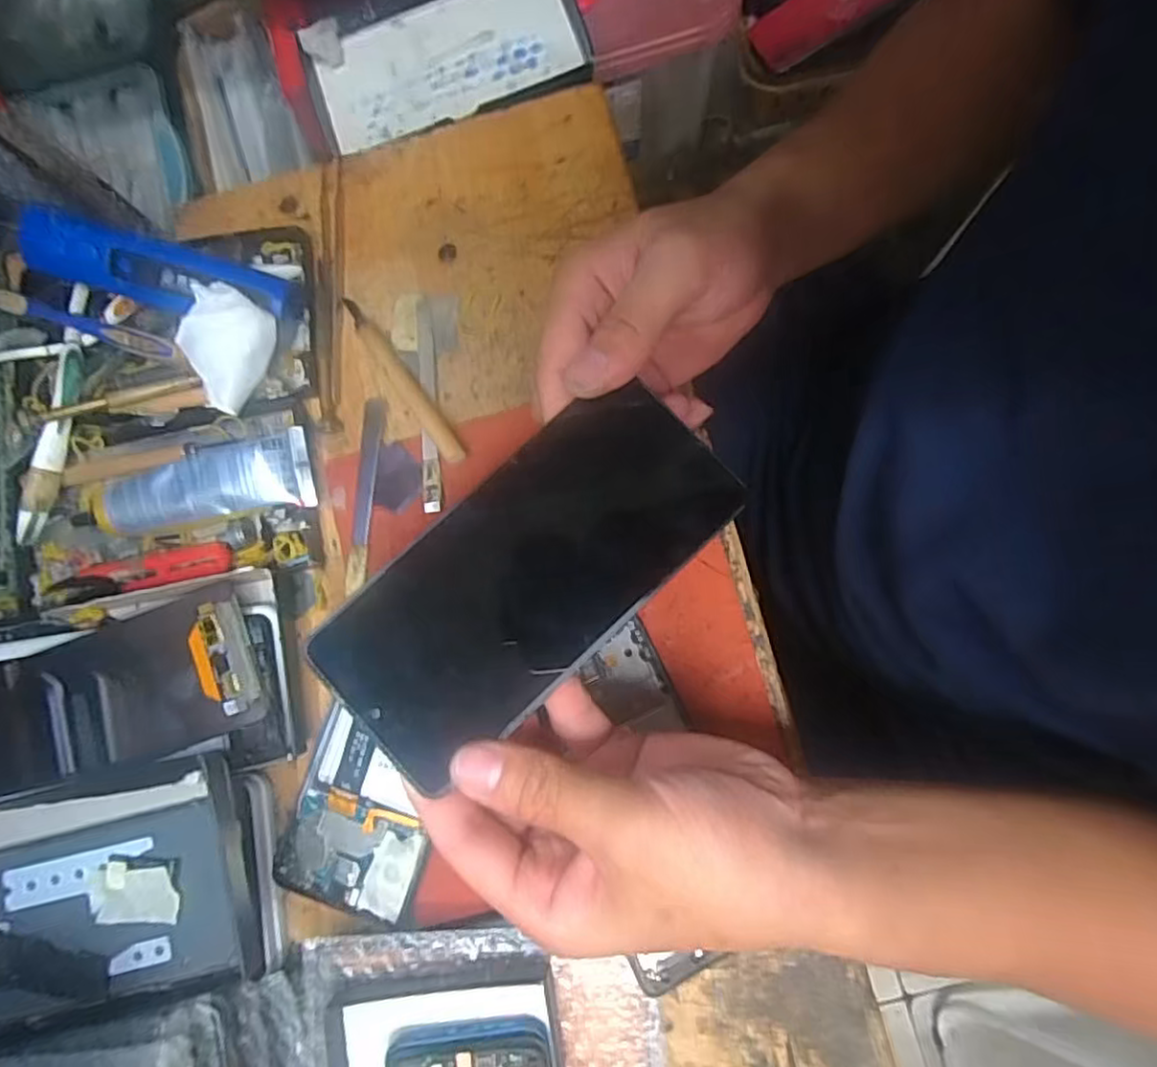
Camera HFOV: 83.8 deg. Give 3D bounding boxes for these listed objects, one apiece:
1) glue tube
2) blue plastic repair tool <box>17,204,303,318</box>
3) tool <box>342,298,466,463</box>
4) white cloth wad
[{"bbox_3d":[-0.219,-0.026,0.361,0.135,0.018,0.041,-11,81,3],"label":"glue tube"},{"bbox_3d":[-0.228,-0.145,0.355,0.134,0.030,0.038,8,79,-14],"label":"blue plastic repair tool"},{"bbox_3d":[-0.103,-0.090,0.370,0.013,0.019,0.124,-37,81,-2],"label":"tool"},{"bbox_3d":[-0.190,-0.099,0.352,0.040,0.047,0.057,38,86,8],"label":"white cloth wad"}]

